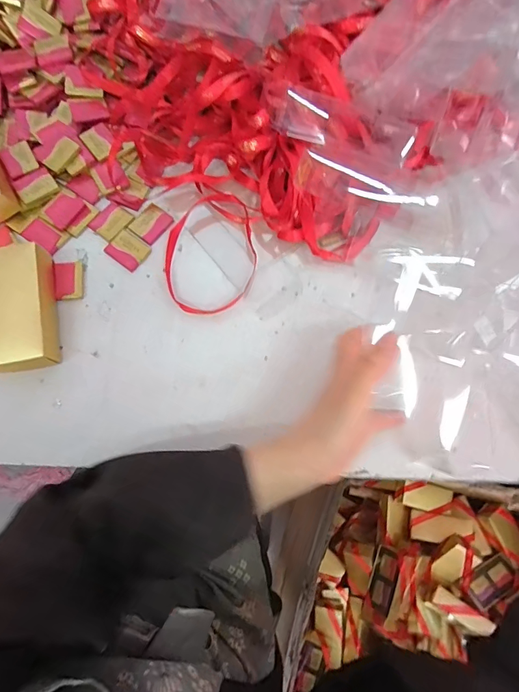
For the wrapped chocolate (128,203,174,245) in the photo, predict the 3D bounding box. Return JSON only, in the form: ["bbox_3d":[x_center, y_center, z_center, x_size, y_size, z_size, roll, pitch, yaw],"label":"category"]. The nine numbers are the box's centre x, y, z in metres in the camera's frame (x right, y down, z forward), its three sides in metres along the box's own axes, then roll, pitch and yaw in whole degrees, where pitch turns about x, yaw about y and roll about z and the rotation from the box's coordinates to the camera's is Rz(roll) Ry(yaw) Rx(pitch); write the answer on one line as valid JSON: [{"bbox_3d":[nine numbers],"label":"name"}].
[{"bbox_3d":[-0.115,-0.130,0.416,0.032,0.004,0.040,36,75,7],"label":"wrapped chocolate"}]

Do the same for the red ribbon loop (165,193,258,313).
[{"bbox_3d":[-0.052,-0.094,0.401,0.095,0.017,0.121,-11,75,-6],"label":"red ribbon loop"}]

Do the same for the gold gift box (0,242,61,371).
[{"bbox_3d":[-0.223,-0.033,0.369,0.056,0.036,0.113,-10,75,-6],"label":"gold gift box"}]

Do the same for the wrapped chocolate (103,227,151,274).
[{"bbox_3d":[-0.136,-0.100,0.405,0.039,0.004,0.035,35,75,7],"label":"wrapped chocolate"}]

